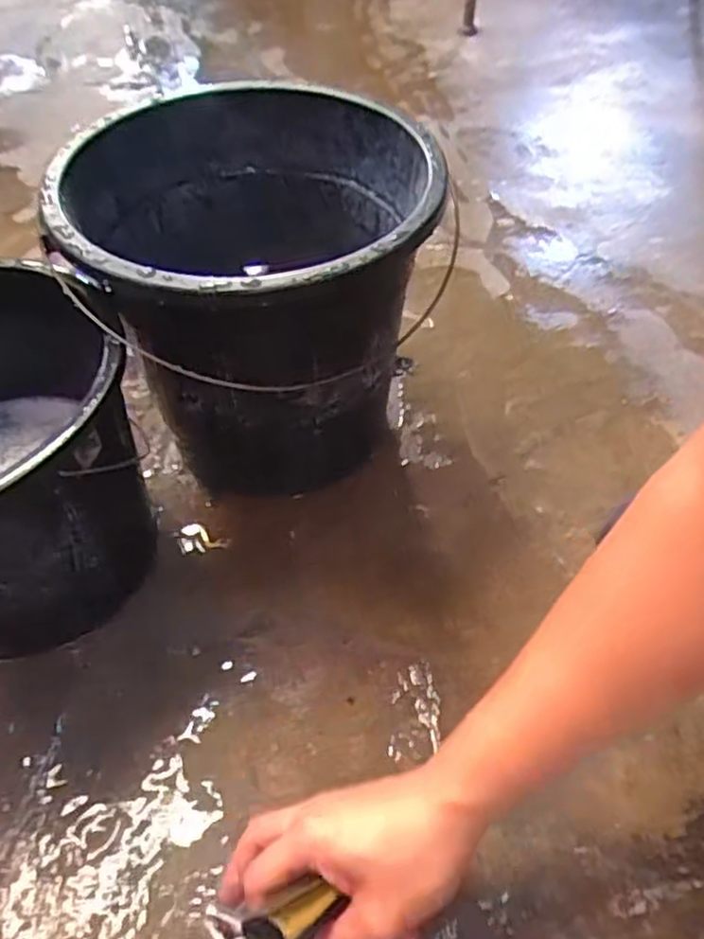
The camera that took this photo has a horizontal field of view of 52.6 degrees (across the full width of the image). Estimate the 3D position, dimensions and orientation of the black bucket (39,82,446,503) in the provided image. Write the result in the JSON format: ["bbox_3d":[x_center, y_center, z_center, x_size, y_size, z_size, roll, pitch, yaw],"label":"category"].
[{"bbox_3d":[-0.089,-0.148,0.655,0.285,0.291,0.309,1,52,-1],"label":"black bucket"}]

